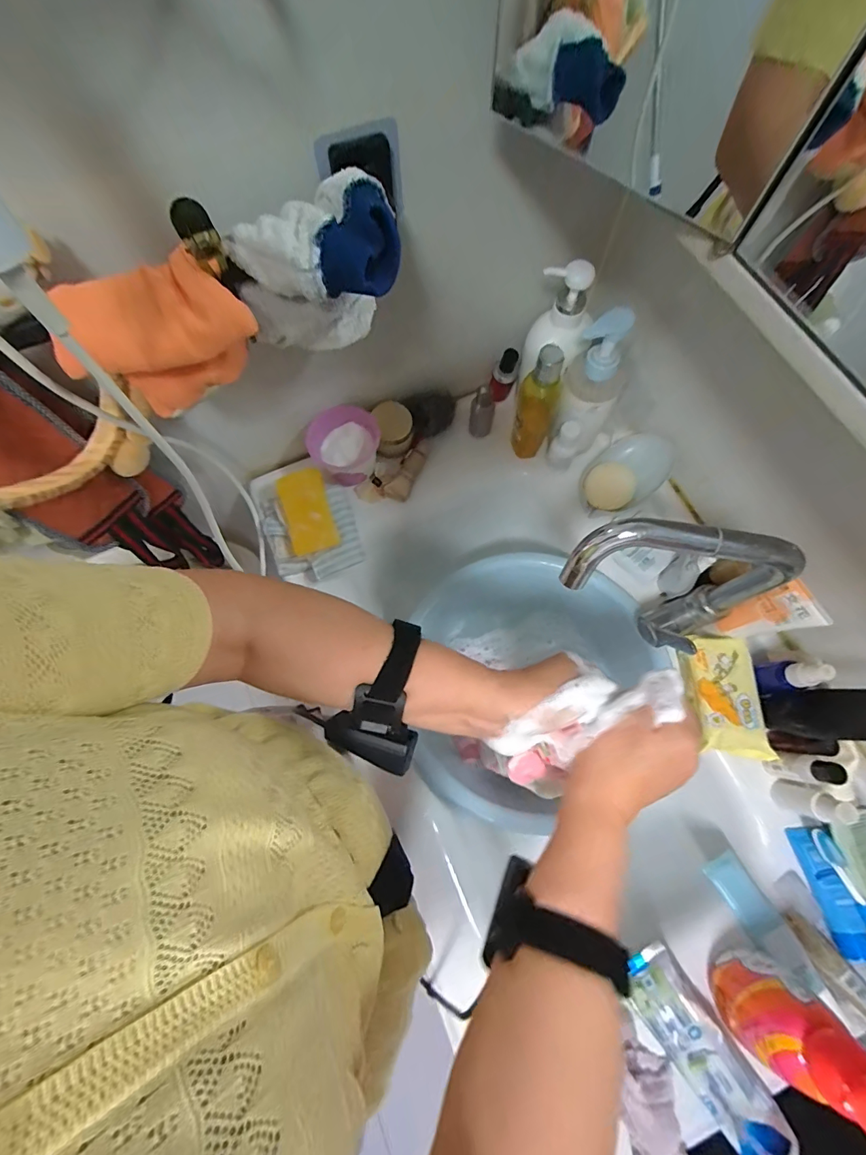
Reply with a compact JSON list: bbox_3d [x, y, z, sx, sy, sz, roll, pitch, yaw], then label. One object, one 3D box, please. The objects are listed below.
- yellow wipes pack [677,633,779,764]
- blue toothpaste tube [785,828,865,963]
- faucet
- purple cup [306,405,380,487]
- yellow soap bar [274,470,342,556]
[{"bbox_3d":[0.317,0.130,0.470,0.070,0.026,0.127,-5,72,-1],"label":"yellow wipes pack"},{"bbox_3d":[0.387,0.306,0.421,0.028,0.019,0.104,-9,59,-2],"label":"blue toothpaste tube"},{"bbox_3d":[0.210,0.015,0.405,0.192,0.186,0.065,5,72,2],"label":"faucet"},{"bbox_3d":[-0.112,-0.168,0.566,0.088,0.058,0.085,0,72,1],"label":"purple cup"},{"bbox_3d":[-0.159,-0.082,0.541,0.062,0.013,0.102,-17,92,12],"label":"yellow soap bar"}]

